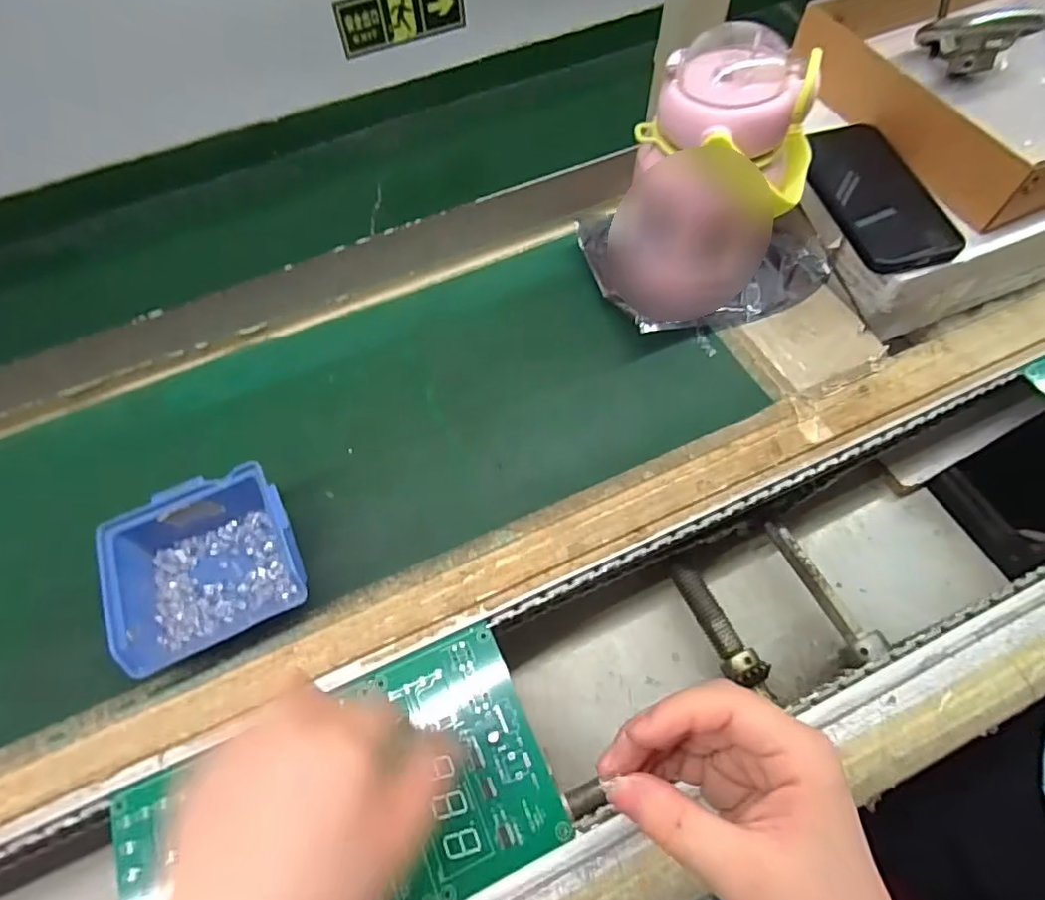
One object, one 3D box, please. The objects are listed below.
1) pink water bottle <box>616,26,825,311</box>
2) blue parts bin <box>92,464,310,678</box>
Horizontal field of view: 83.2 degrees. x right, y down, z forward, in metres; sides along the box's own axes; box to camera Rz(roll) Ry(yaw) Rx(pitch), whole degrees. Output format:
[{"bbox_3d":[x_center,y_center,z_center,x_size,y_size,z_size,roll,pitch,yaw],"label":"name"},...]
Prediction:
[{"bbox_3d":[0.131,-0.180,0.415,0.107,0.162,0.104,22,65,14],"label":"pink water bottle"},{"bbox_3d":[-0.190,0.074,0.362,0.101,0.048,0.100,-24,63,-10],"label":"blue parts bin"}]

